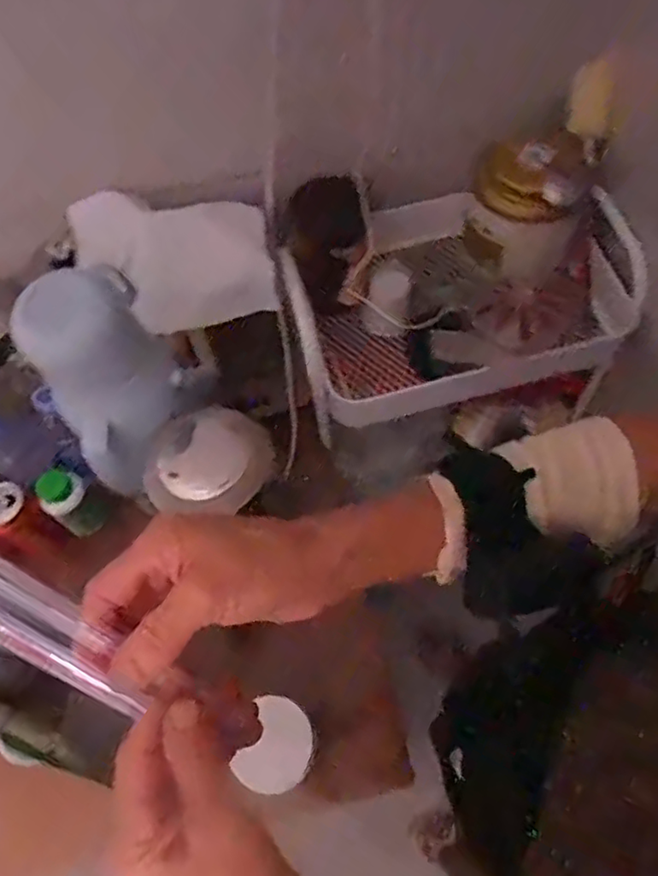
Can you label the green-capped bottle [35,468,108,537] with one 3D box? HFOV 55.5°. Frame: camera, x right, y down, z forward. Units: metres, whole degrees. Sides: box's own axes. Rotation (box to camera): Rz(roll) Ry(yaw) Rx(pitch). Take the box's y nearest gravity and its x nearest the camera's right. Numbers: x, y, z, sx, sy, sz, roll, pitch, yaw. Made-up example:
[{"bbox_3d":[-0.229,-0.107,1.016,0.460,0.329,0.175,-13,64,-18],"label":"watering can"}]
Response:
[{"bbox_3d":[-0.321,0.083,0.786,0.065,0.080,0.054,33,69,19],"label":"green-capped bottle"}]

